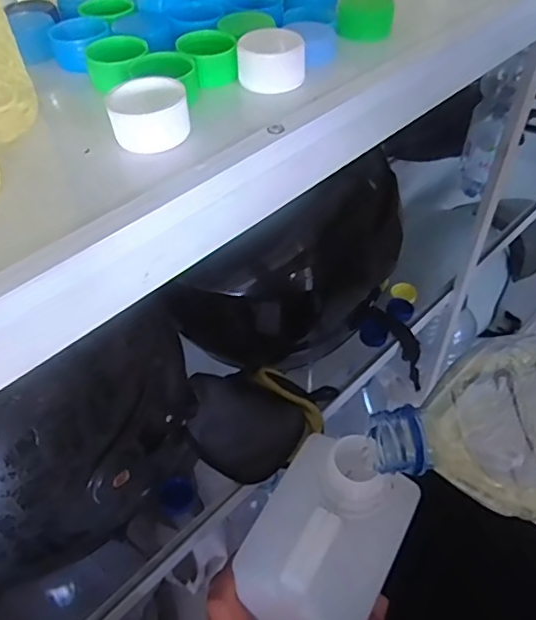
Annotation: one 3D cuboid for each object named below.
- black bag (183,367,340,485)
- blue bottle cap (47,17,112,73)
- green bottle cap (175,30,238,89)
[{"bbox_3d":[-0.001,0.101,0.548,0.153,0.059,0.092,-18,50,-15],"label":"black bag"},{"bbox_3d":[-0.100,-0.142,0.299,0.030,0.016,0.030,-5,47,-4],"label":"blue bottle cap"},{"bbox_3d":[-0.030,-0.129,0.286,0.027,0.017,0.027,-1,47,1],"label":"green bottle cap"}]

